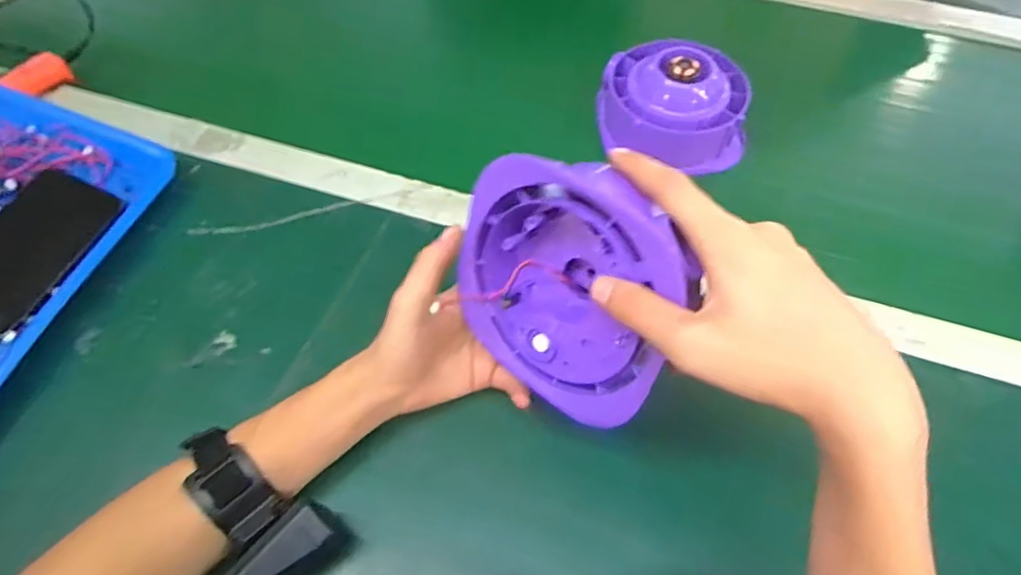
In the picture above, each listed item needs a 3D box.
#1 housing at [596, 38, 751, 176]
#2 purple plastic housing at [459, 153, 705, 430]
[{"bbox_3d":[0.157,-0.178,0.559,0.138,0.078,0.106,7,59,4],"label":"housing"},{"bbox_3d":[0.038,-0.003,0.333,0.134,0.139,0.043,27,36,32],"label":"purple plastic housing"}]

